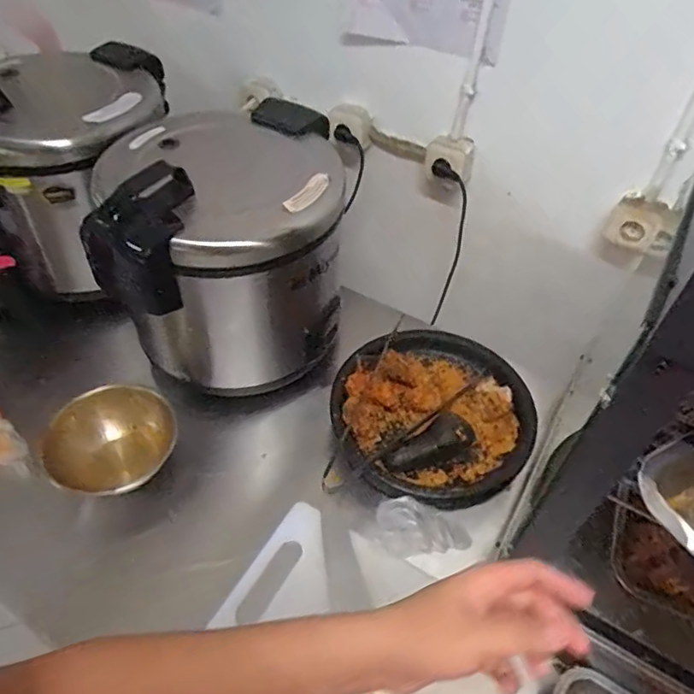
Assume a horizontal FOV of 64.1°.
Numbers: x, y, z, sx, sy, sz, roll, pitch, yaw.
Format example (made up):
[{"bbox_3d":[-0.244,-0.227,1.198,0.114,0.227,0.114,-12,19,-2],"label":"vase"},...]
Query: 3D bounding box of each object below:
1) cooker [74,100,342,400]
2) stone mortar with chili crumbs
[{"bbox_3d":[-0.190,-0.156,0.936,0.368,0.366,0.324,-8,49,-7],"label":"cooker"},{"bbox_3d":[0.141,0.103,0.944,0.315,0.091,0.318,0,49,0],"label":"stone mortar with chili crumbs"}]

